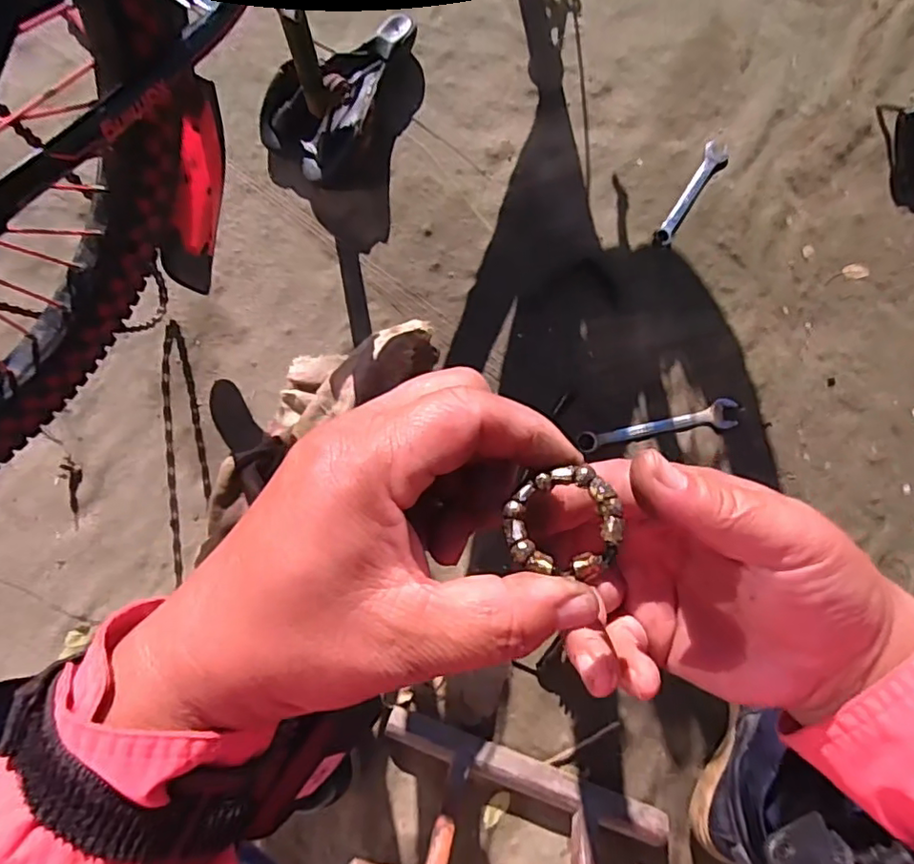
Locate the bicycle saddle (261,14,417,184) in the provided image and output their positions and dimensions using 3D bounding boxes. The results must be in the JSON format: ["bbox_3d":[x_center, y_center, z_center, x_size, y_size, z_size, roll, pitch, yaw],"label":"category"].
[{"bbox_3d":[-0.129,-0.409,0.708,0.127,0.085,0.217,42,87,4],"label":"bicycle saddle"}]

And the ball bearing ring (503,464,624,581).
[{"bbox_3d":[0.033,0.027,0.188,0.034,0.012,0.033,0,85,1],"label":"ball bearing ring"}]

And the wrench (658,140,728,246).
[{"bbox_3d":[0.292,-0.295,0.735,0.028,0.006,0.148,29,86,3],"label":"wrench"}]

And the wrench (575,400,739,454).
[{"bbox_3d":[0.241,-0.008,0.703,0.188,0.013,0.033,-10,85,0],"label":"wrench"}]

